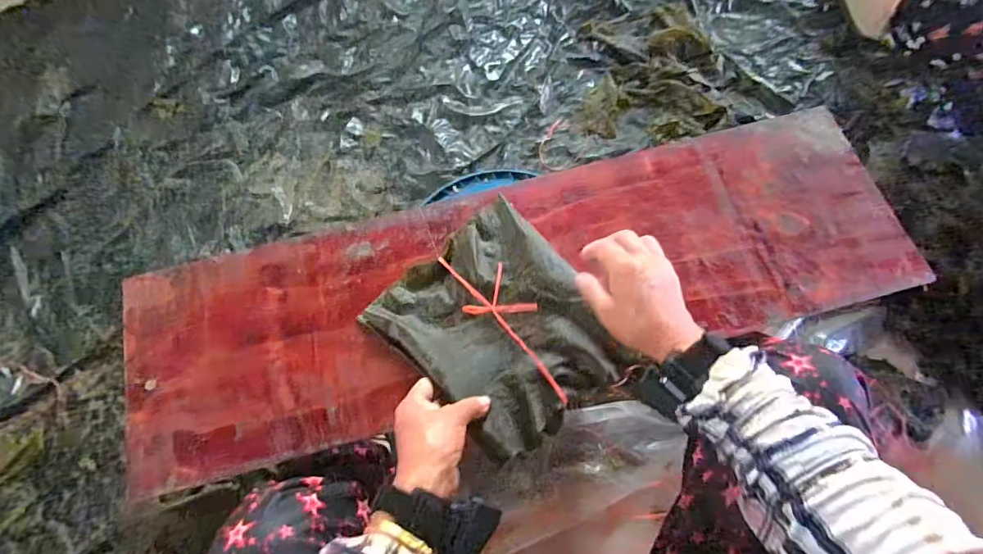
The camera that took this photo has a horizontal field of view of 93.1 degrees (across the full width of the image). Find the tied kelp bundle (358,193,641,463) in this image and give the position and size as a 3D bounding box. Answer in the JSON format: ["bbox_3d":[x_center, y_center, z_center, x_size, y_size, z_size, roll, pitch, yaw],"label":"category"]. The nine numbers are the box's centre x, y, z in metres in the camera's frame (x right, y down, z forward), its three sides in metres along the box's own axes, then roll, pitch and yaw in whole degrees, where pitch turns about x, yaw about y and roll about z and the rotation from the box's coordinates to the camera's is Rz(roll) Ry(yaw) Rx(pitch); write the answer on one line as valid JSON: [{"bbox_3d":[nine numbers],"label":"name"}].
[{"bbox_3d":[0.010,0.050,0.506,0.204,0.036,0.229,-41,79,-11],"label":"tied kelp bundle"}]

